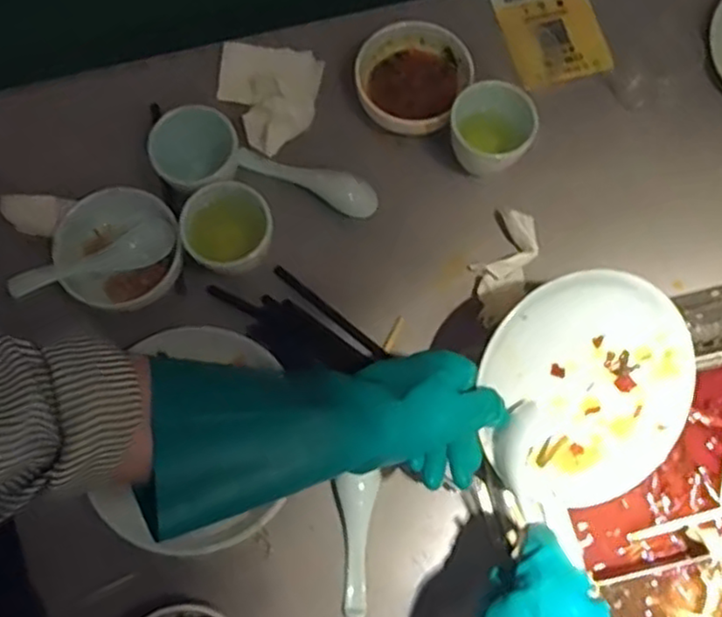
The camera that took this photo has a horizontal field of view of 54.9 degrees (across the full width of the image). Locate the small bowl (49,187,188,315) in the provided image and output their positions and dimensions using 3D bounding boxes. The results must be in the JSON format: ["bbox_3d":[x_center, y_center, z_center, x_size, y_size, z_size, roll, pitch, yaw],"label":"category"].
[{"bbox_3d":[-0.211,-0.047,0.621,0.106,0.053,0.105,0,73,1],"label":"small bowl"}]

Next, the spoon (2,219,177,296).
[{"bbox_3d":[-0.233,-0.041,0.609,0.142,0.024,0.035,-23,73,-22],"label":"spoon"}]

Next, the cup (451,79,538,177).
[{"bbox_3d":[0.117,-0.158,0.627,0.070,0.074,0.056,15,74,5],"label":"cup"}]

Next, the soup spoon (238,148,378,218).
[{"bbox_3d":[-0.047,-0.125,0.657,0.130,0.029,0.036,19,74,6],"label":"soup spoon"}]

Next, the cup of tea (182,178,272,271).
[{"bbox_3d":[-0.110,-0.064,0.601,0.072,0.069,0.066,0,73,0],"label":"cup of tea"}]

